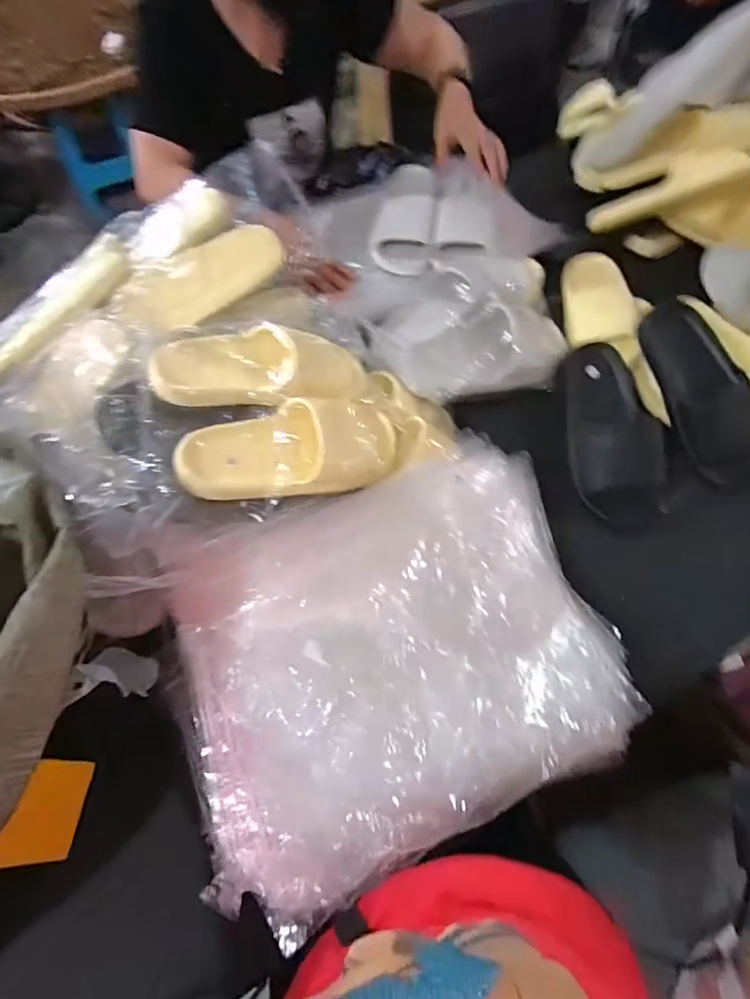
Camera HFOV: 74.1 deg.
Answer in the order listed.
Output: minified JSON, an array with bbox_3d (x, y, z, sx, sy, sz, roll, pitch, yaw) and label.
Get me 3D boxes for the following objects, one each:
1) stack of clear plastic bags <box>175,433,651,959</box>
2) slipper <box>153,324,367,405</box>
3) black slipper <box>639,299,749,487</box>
[{"bbox_3d":[0.017,0.155,0.506,0.447,0.075,0.345,-23,65,-10],"label":"stack of clear plastic bags"},{"bbox_3d":[-0.116,-0.156,0.576,0.256,0.069,0.107,-9,60,-31],"label":"slipper"},{"bbox_3d":[0.465,-0.153,0.702,0.105,0.061,0.278,-22,85,-10],"label":"black slipper"}]

